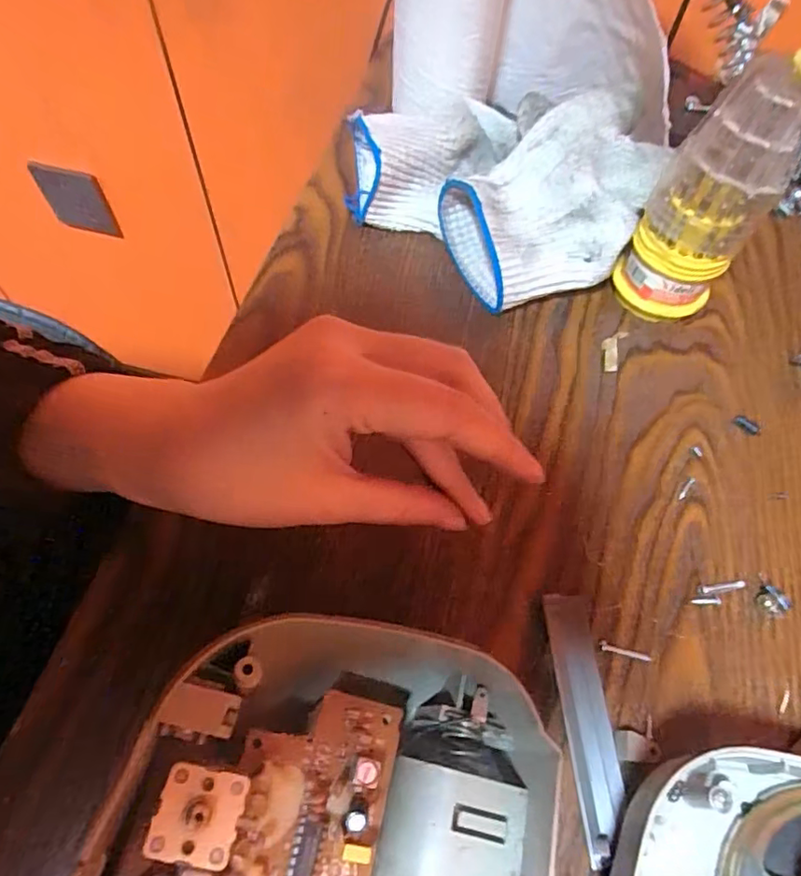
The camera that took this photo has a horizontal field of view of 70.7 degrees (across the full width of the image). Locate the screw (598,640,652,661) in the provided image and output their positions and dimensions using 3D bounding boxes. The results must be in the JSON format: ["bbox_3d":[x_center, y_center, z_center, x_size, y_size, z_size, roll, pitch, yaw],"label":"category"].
[{"bbox_3d":[0.089,0.084,0.223,0.021,0.004,0.004,10,61,4],"label":"screw"}]

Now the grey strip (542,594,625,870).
[{"bbox_3d":[0.070,0.103,0.211,0.018,0.005,0.086,-3,61,-3],"label":"grey strip"}]

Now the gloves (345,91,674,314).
[{"bbox_3d":[0.043,-0.142,0.311,0.170,0.067,0.102,27,64,13],"label":"gloves"}]

